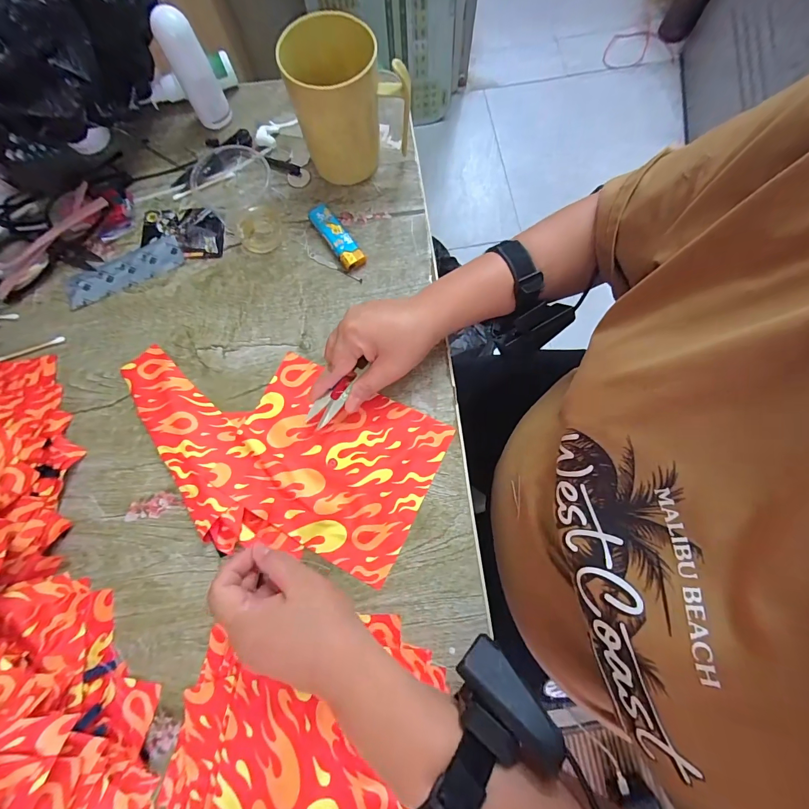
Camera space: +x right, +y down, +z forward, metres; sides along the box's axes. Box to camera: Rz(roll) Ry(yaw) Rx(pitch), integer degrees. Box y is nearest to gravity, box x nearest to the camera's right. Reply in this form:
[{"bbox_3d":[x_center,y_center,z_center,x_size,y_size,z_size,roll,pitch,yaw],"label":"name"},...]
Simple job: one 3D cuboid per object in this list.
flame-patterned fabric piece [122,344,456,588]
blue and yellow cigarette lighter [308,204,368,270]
[{"bbox_3d":[-0.124,0.035,0.339,0.292,0.019,0.170,26,79,6],"label":"flame-patterned fabric piece"},{"bbox_3d":[-0.071,-0.175,0.387,0.024,0.013,0.082,-33,79,-7],"label":"blue and yellow cigarette lighter"}]

